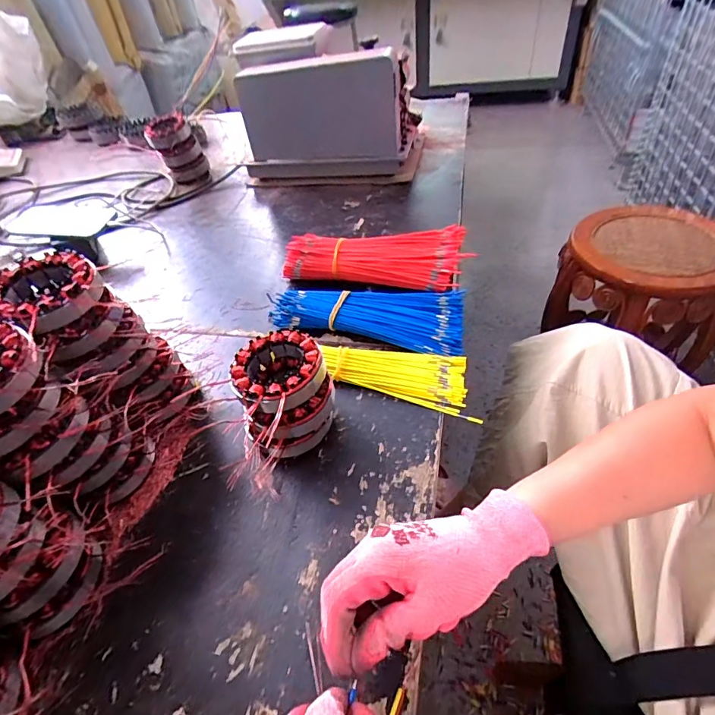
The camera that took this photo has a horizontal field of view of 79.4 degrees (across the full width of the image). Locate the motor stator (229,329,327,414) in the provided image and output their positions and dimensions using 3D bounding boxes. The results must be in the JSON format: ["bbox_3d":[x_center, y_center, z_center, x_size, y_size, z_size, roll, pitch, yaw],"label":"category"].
[{"bbox_3d":[-0.074,0.018,0.414,0.084,0.043,0.087,-4,46,4],"label":"motor stator"}]

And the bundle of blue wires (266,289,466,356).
[{"bbox_3d":[0.012,-0.058,0.557,0.253,0.037,0.096,10,49,18],"label":"bundle of blue wires"}]

